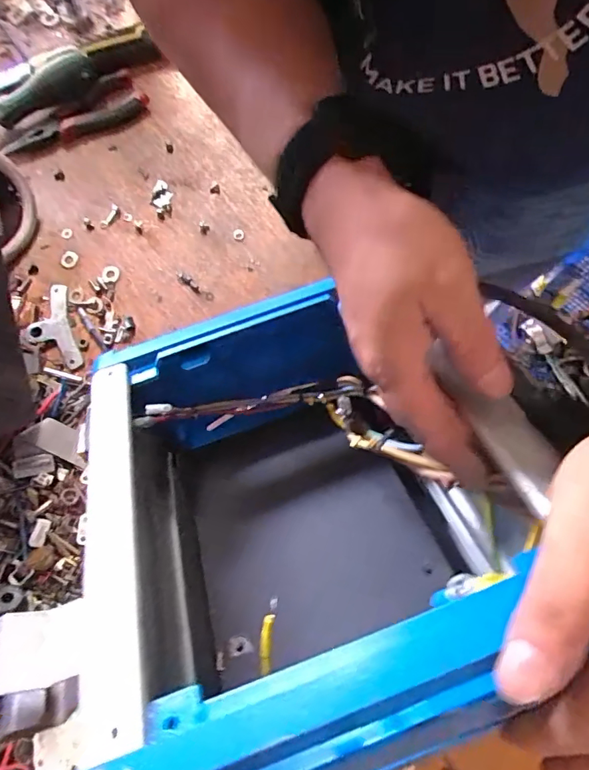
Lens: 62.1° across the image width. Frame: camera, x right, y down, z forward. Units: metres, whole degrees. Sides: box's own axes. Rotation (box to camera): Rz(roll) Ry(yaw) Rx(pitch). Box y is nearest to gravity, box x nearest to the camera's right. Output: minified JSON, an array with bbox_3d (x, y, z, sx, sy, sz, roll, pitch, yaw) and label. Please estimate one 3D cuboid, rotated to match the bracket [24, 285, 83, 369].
[{"bbox_3d":[-0.226,-0.054,0.453,0.039,0.013,0.083,-19,77,-3],"label":"bracket"}]

